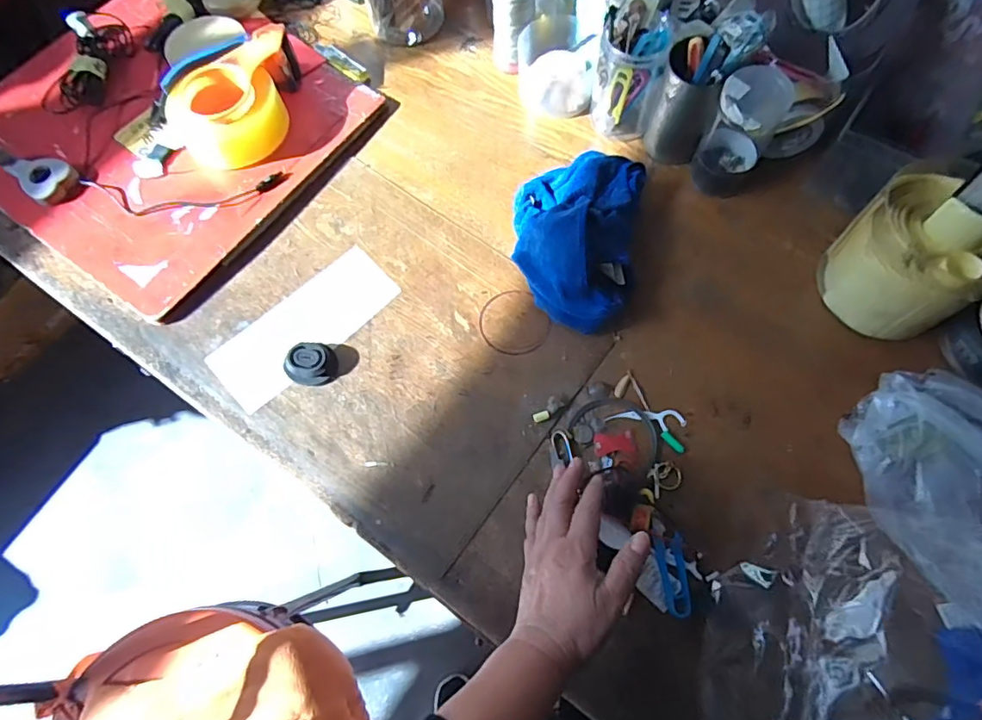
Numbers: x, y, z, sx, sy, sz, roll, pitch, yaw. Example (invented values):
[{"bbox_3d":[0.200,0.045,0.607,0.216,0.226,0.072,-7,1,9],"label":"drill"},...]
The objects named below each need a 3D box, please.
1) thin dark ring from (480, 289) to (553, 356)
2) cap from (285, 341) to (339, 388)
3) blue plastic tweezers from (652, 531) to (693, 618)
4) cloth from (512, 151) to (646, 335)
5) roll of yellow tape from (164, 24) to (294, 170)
[{"bbox_3d":[0.023,-0.039,0.575,0.067,0.004,0.074,-26,69,-9],"label":"thin dark ring"},{"bbox_3d":[-0.180,0.005,0.548,0.046,0.024,0.038,-15,68,-5],"label":"cap"},{"bbox_3d":[0.156,0.183,0.470,0.024,0.012,0.065,-3,68,0],"label":"blue plastic tweezers"},{"bbox_3d":[0.087,-0.140,0.577,0.129,0.070,0.218,11,68,6],"label":"cloth"},{"bbox_3d":[-0.295,-0.303,0.640,0.109,0.064,0.164,4,68,3],"label":"roll of yellow tape"}]

